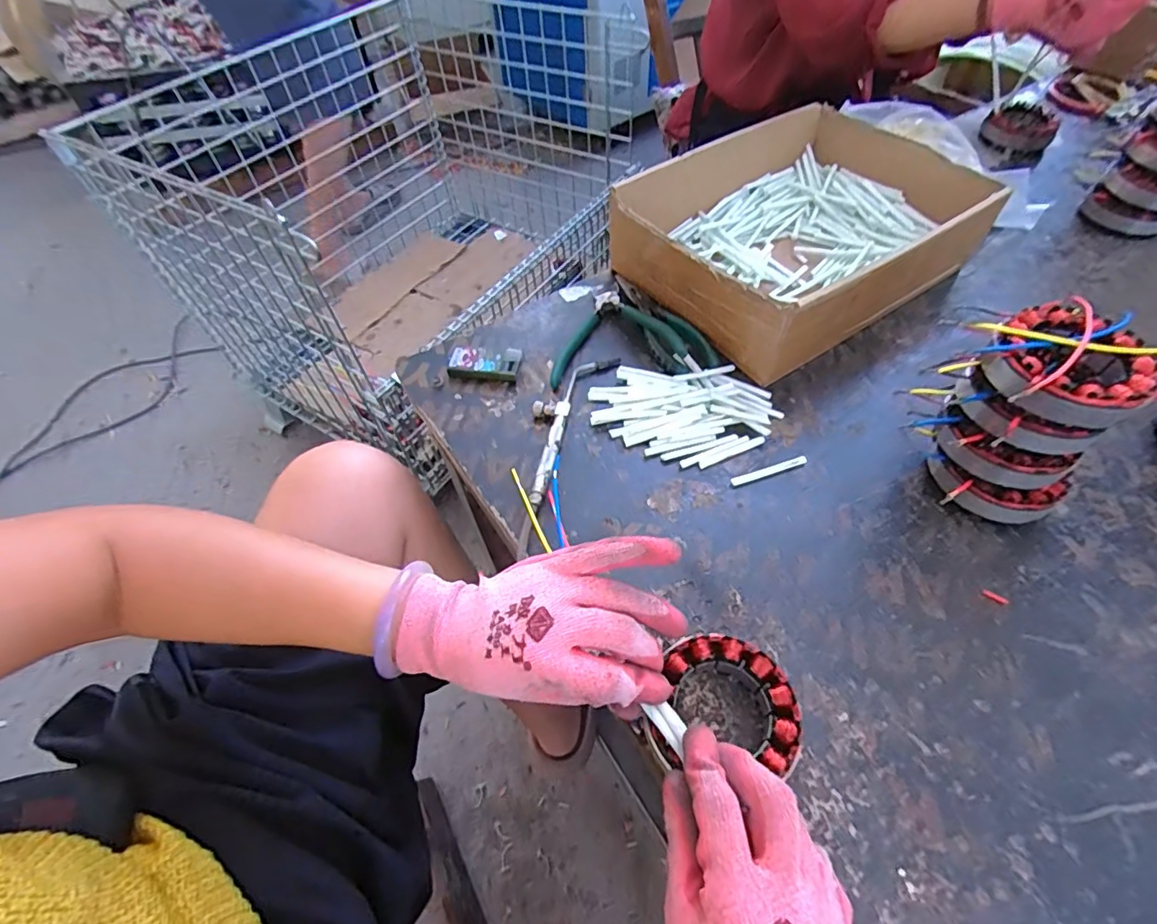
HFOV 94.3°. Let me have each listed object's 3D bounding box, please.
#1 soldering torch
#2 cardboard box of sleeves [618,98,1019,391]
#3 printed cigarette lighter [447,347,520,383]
[{"bbox_3d":[-0.018,-0.040,0.470,0.045,0.013,0.173,18,57,15],"label":"soldering torch"},{"bbox_3d":[0.232,-0.240,0.557,0.341,0.092,0.241,-30,58,-18],"label":"cardboard box of sleeves"},{"bbox_3d":[-0.090,-0.094,0.514,0.067,0.013,0.036,3,54,5],"label":"printed cigarette lighter"}]

